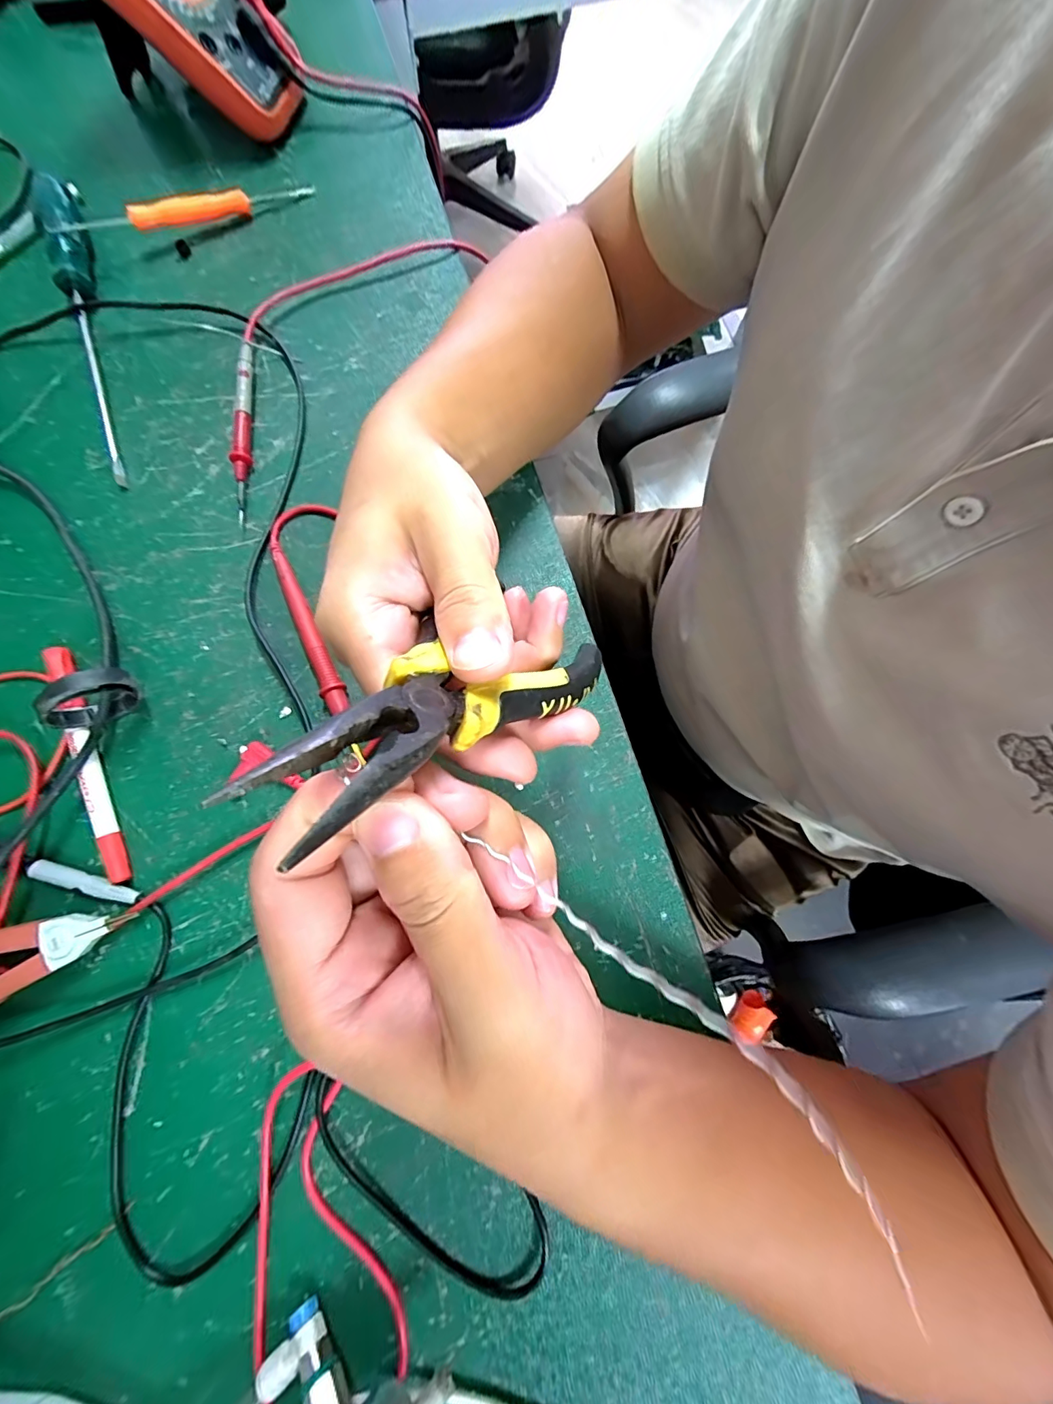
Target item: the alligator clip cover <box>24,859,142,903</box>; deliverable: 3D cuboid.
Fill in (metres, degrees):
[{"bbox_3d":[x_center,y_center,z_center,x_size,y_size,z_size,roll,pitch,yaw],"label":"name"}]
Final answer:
[{"bbox_3d":[-0.234,0.096,0.251,0.056,0.008,0.010,18,78,3],"label":"alligator clip cover"}]

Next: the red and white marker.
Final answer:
[{"bbox_3d":[-0.244,0.033,0.264,0.014,0.012,0.137,-24,79,-6],"label":"red and white marker"}]

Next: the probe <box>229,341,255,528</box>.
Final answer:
[{"bbox_3d":[-0.183,-0.177,0.305,0.013,0.015,0.126,-7,78,-2],"label":"probe"}]

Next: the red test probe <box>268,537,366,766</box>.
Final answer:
[{"bbox_3d":[-0.122,-0.033,0.274,0.014,0.011,0.148,-26,76,-6],"label":"red test probe"}]

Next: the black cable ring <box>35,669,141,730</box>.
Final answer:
[{"bbox_3d":[-0.232,-0.001,0.254,0.045,0.045,0.010,-31,80,-7],"label":"black cable ring"}]

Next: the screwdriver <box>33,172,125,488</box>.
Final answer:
[{"bbox_3d":[-0.289,-0.254,0.311,0.025,0.025,0.235,-20,79,-5],"label":"screwdriver"}]

